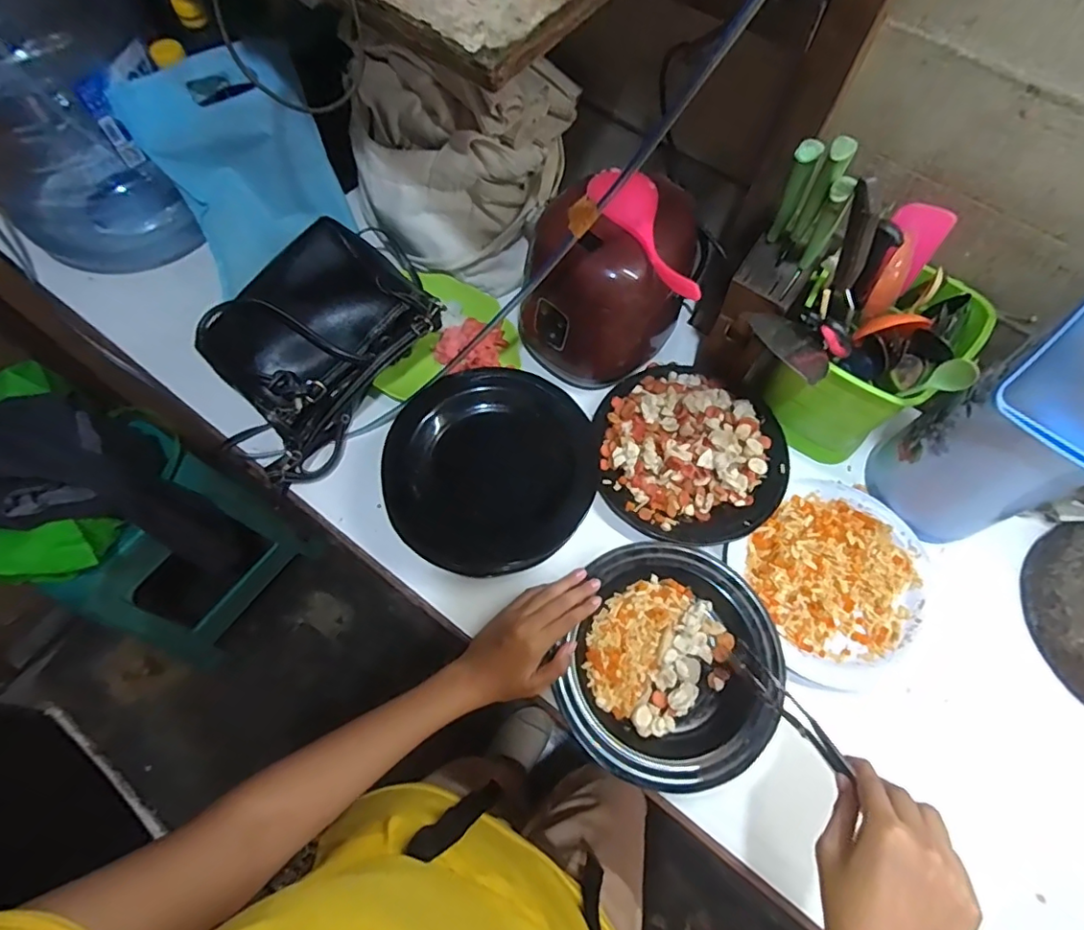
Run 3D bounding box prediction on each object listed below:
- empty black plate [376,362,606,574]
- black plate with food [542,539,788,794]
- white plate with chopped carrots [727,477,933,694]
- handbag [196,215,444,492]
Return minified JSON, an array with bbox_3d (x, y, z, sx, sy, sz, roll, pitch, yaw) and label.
[{"bbox_3d":[-0.057,0.001,0.602,0.218,0.041,0.221,1,66,-2],"label":"empty black plate"},{"bbox_3d":[0.125,0.192,0.549,0.209,0.021,0.221,1,66,-2],"label":"black plate with food"},{"bbox_3d":[0.319,0.123,0.607,0.206,0.020,0.188,1,66,-2],"label":"white plate with chopped carrots"},{"bbox_3d":[-0.259,-0.134,0.635,0.191,0.080,0.283,40,82,2],"label":"handbag"}]

